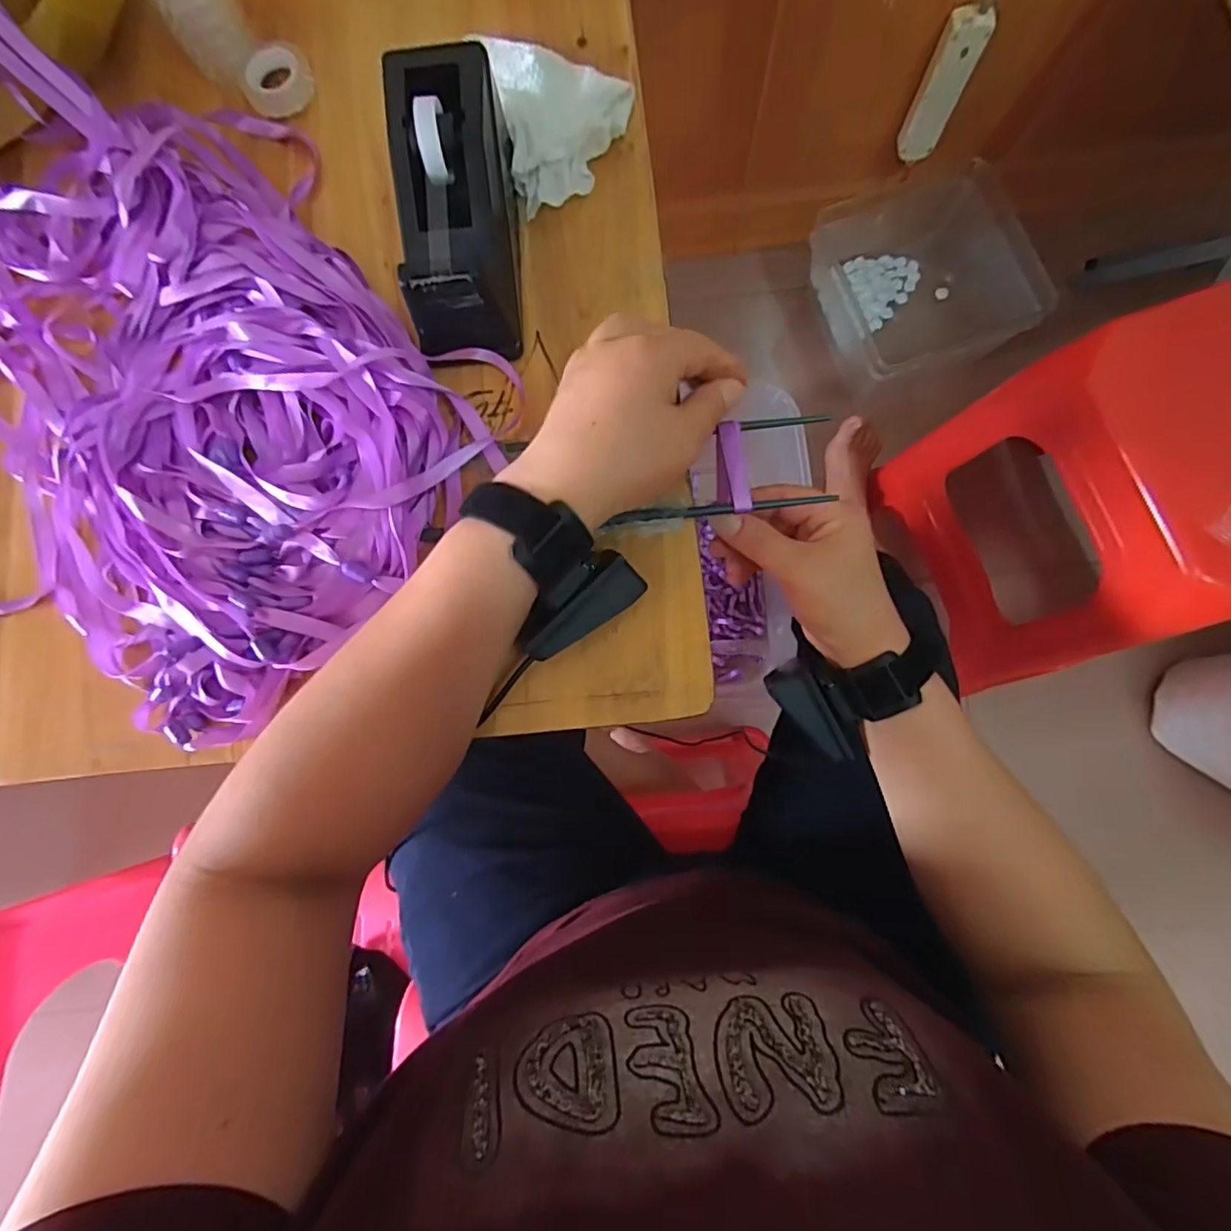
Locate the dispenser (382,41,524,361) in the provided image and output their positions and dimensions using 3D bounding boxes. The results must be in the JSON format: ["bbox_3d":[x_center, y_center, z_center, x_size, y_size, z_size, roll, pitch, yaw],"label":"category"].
[{"bbox_3d":[-0.089,-0.228,0.335,0.058,0.071,0.152,-5,82,3],"label":"dispenser"}]

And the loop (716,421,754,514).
[{"bbox_3d":[0.066,-0.086,0.335,0.019,0.006,0.051,-3,82,3],"label":"loop"}]

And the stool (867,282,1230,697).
[{"bbox_3d":[0.611,-0.128,0.722,0.283,0.379,0.361,-16,81,1],"label":"stool"}]

